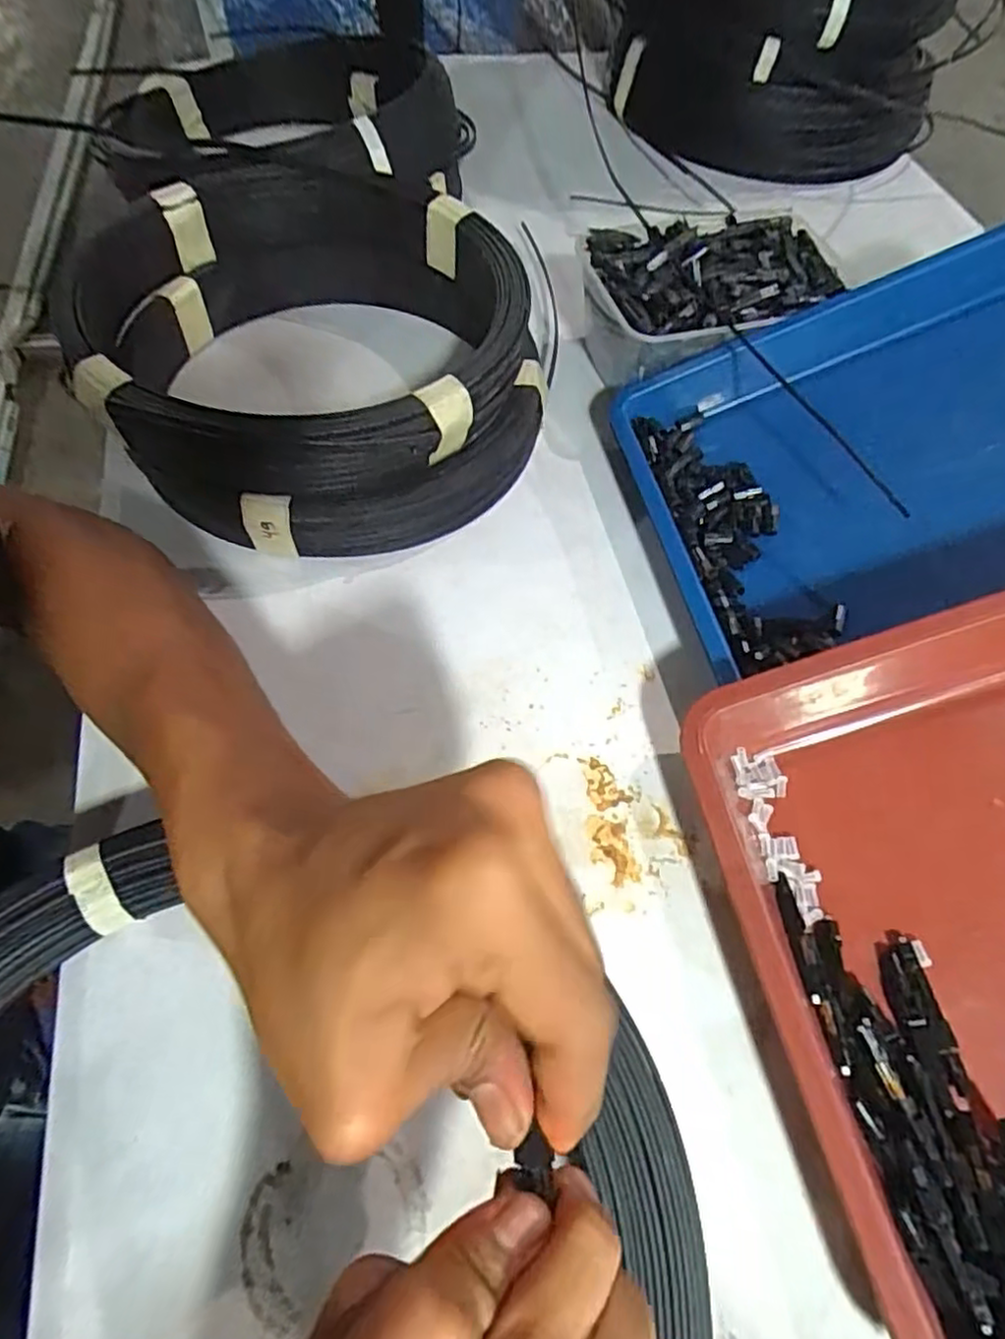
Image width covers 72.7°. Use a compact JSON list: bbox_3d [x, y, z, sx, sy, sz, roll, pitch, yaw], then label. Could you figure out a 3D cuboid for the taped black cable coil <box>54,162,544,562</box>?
[{"bbox_3d":[-0.115,-0.201,0.428,0.248,0.095,0.272,2,59,-3],"label":"taped black cable coil"}]

